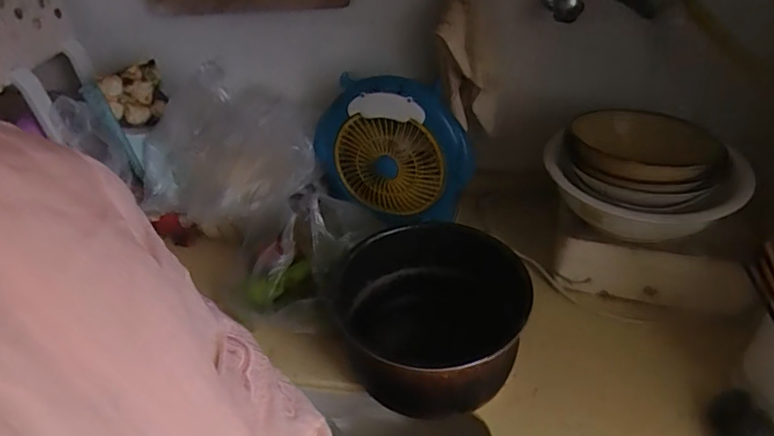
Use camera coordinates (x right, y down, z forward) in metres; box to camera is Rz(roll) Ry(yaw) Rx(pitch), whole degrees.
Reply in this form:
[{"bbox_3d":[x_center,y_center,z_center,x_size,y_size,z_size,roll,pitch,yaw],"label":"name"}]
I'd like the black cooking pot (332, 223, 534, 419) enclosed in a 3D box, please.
[{"bbox_3d":[0.048,0.126,0.664,0.226,0.140,0.225,-3,38,2],"label":"black cooking pot"}]

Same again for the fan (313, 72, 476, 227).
[{"bbox_3d":[0.006,-0.105,0.798,0.240,0.211,0.071,15,42,24],"label":"fan"}]

